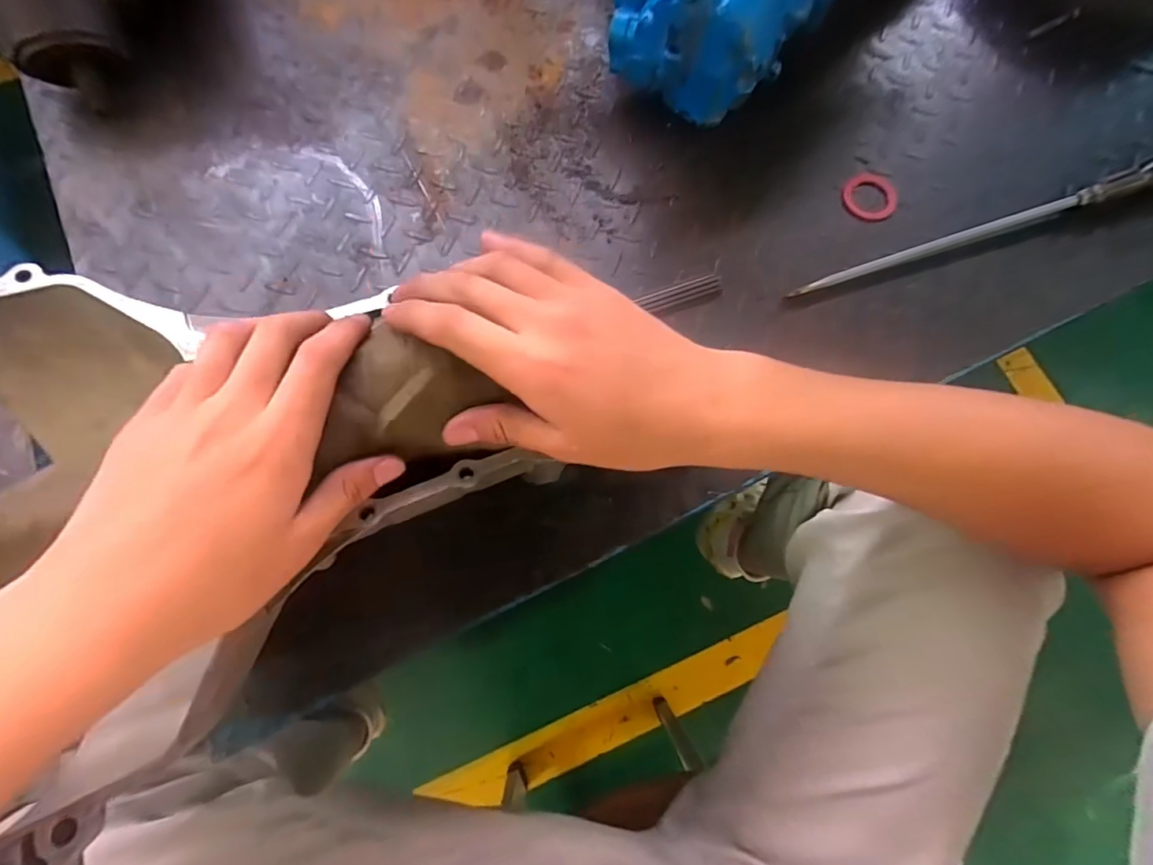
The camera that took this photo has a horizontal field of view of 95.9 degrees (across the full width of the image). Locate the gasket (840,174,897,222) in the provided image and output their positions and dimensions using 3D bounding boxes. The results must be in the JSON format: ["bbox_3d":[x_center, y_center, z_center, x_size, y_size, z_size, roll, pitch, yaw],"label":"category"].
[{"bbox_3d":[0.252,-0.202,0.446,0.045,0.006,0.051,12,75,3],"label":"gasket"}]

